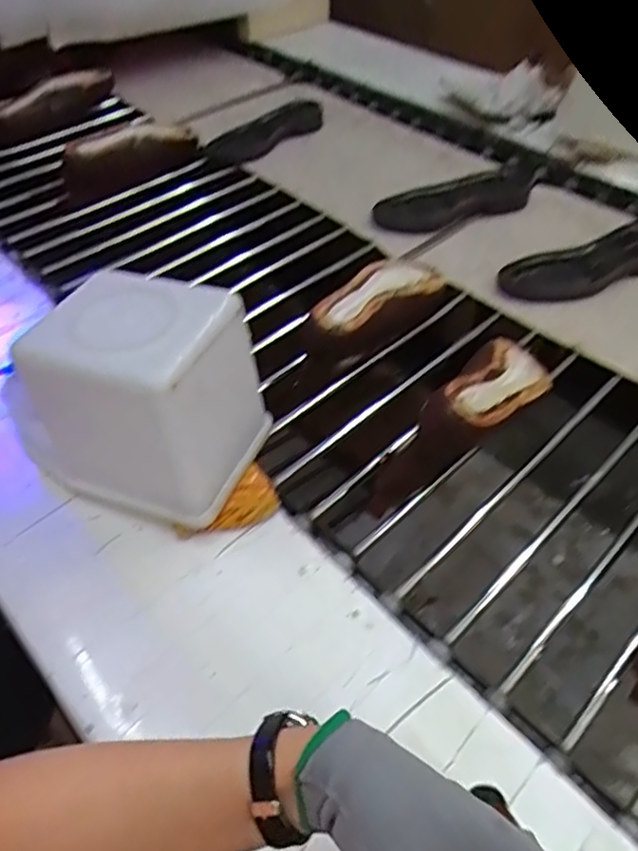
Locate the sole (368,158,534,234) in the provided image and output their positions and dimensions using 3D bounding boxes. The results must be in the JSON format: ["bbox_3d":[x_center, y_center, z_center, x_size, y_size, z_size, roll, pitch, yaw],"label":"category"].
[{"bbox_3d":[0.238,-0.380,1.096,0.298,0.037,0.105,-16,49,-15],"label":"sole"}]

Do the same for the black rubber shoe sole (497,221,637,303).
[{"bbox_3d":[0.399,-0.235,0.936,0.292,0.048,0.085,-16,49,-14],"label":"black rubber shoe sole"}]

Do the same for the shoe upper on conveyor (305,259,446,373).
[{"bbox_3d":[0.070,-0.145,0.831,0.079,0.102,0.224,32,55,27],"label":"shoe upper on conveyor"}]

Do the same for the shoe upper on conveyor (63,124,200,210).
[{"bbox_3d":[-0.336,-0.494,1.181,0.276,0.079,0.087,-29,53,-24],"label":"shoe upper on conveyor"}]

